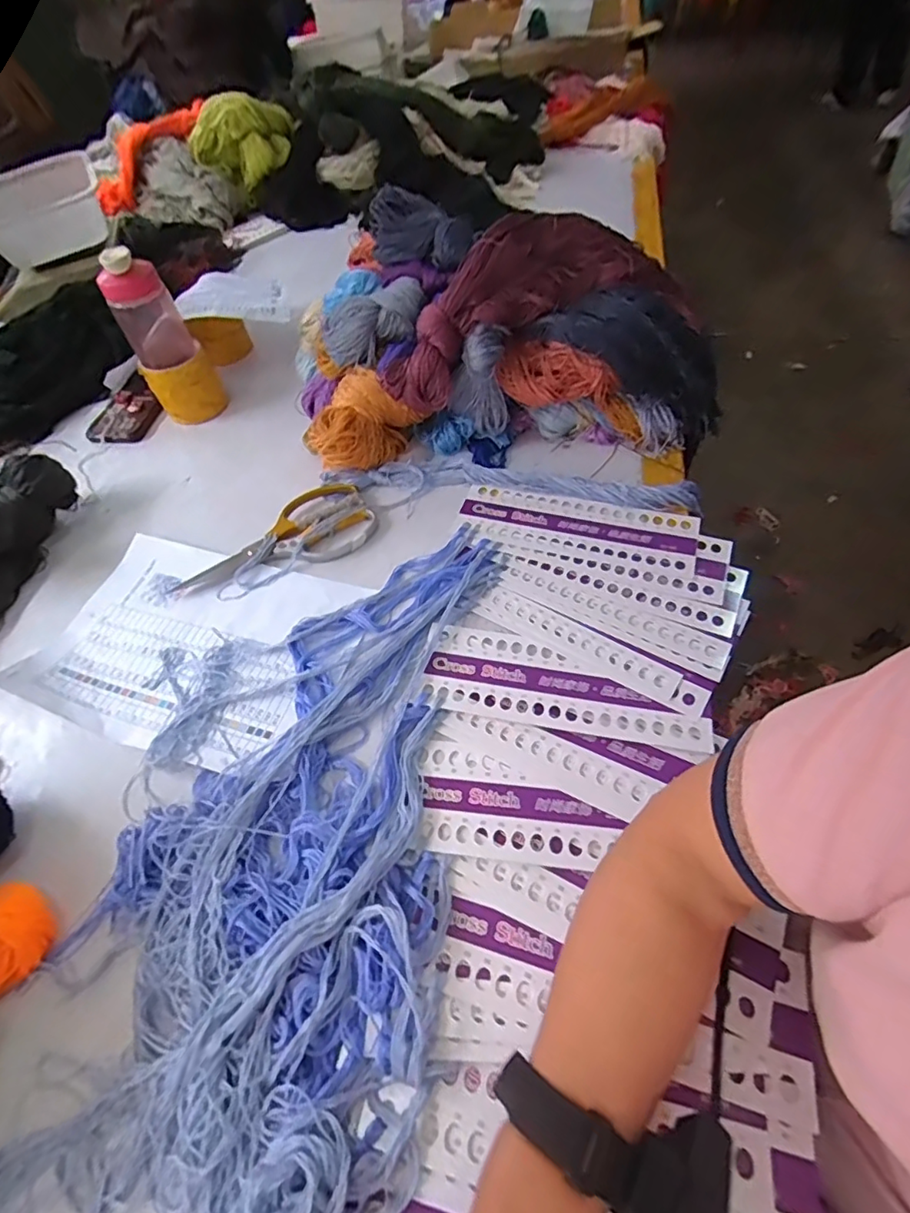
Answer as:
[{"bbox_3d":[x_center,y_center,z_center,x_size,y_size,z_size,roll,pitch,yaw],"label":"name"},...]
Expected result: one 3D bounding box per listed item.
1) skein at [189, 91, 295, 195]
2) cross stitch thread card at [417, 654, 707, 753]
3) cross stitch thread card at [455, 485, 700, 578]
[{"bbox_3d":[-0.438,-0.969,1.132,0.208,0.122,0.124,-17,55,-7],"label":"skein"},{"bbox_3d":[0.087,0.076,0.455,0.229,0.004,0.052,8,52,11],"label":"cross stitch thread card"},{"bbox_3d":[0.123,-0.083,0.567,0.238,0.005,0.078,12,55,14],"label":"cross stitch thread card"}]

